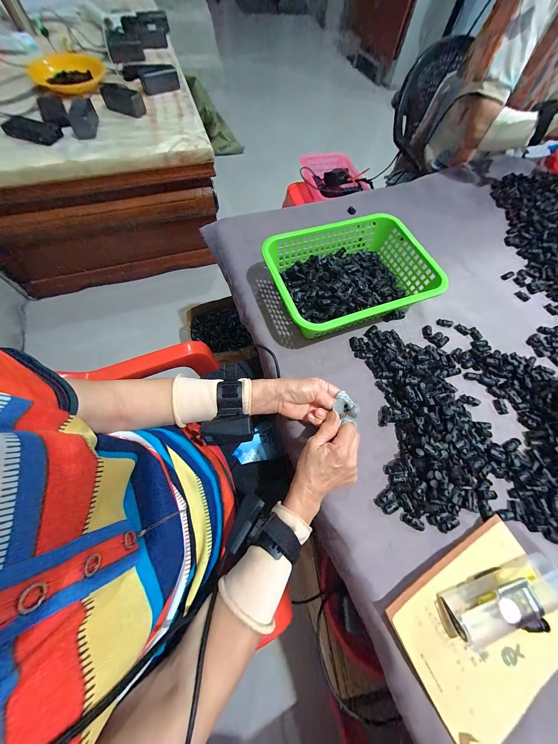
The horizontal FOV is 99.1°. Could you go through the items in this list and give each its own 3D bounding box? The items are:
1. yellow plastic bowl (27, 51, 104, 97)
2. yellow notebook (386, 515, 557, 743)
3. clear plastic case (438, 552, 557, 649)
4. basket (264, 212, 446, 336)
[{"bbox_3d":[-0.669,-0.959,0.764,0.234,0.046,0.248,-30,72,-15],"label":"yellow plastic bowl"},{"bbox_3d":[0.252,0.305,0.284,0.203,0.013,0.143,-25,67,-11],"label":"yellow notebook"},{"bbox_3d":[0.278,0.271,0.286,0.151,0.033,0.044,-13,69,-9],"label":"clear plastic case"},{"bbox_3d":[0.134,-0.177,0.466,0.291,0.088,0.218,-18,67,-11],"label":"basket"}]

